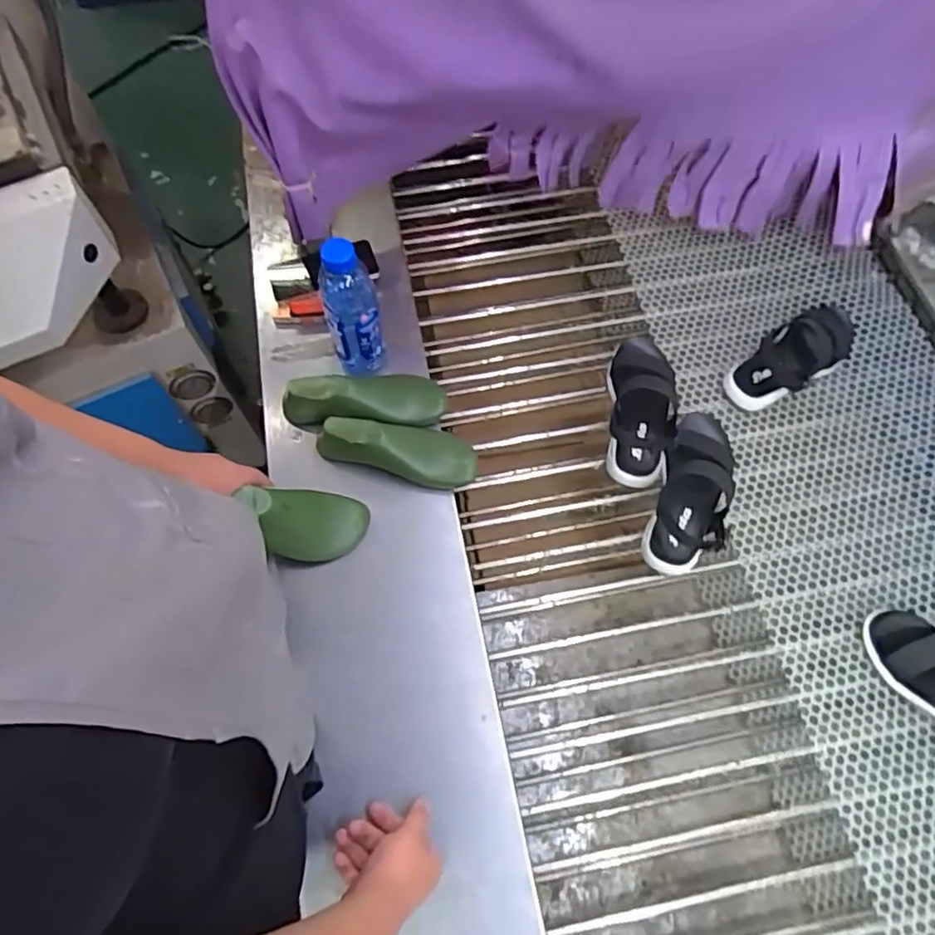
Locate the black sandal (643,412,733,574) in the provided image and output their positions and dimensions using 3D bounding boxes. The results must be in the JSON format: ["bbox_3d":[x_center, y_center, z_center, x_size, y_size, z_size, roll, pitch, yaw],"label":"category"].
[{"bbox_3d":[0.298,0.019,0.834,0.092,0.085,0.246,16,65,9],"label":"black sandal"}]

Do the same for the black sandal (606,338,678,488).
[{"bbox_3d":[0.238,-0.092,0.876,0.087,0.093,0.224,9,64,5],"label":"black sandal"}]

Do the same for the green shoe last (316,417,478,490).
[{"bbox_3d":[-0.094,-0.026,0.827,0.211,0.061,0.079,7,64,4],"label":"green shoe last"}]

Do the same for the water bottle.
[{"bbox_3d":[-0.150,-0.203,0.820,0.066,0.212,0.058,-16,65,-7],"label":"water bottle"}]

